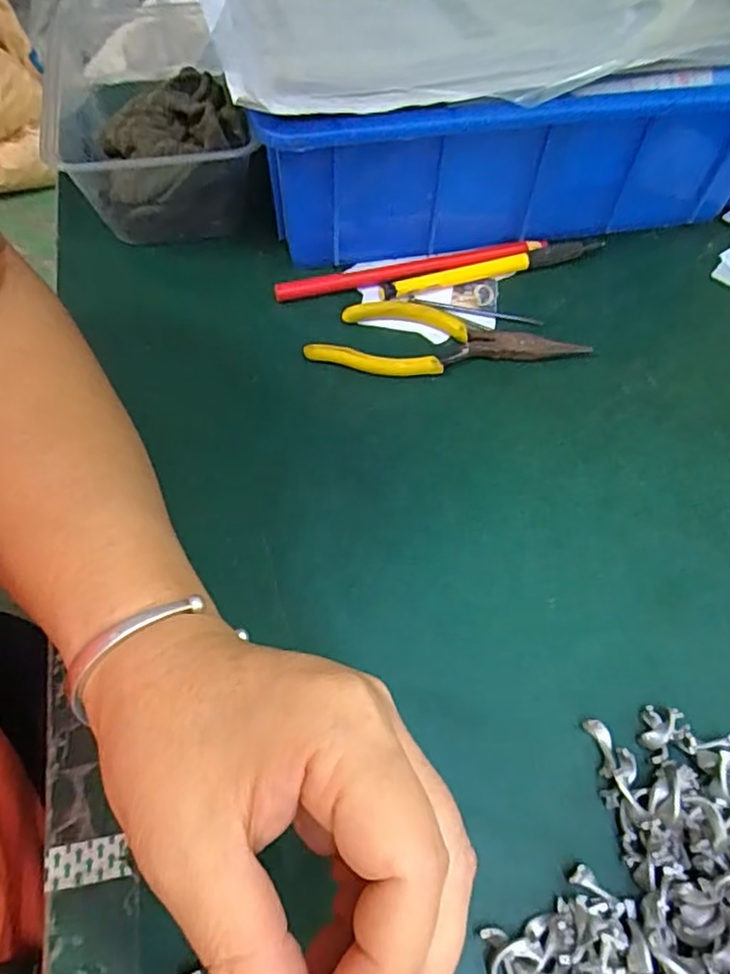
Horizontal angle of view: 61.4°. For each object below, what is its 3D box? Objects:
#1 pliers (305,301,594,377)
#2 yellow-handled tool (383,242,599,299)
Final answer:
[{"bbox_3d":[0.042,-0.076,0.324,0.140,0.011,0.044,6,59,1],"label":"pliers"},{"bbox_3d":[0.076,-0.127,0.355,0.139,0.008,0.011,-17,61,-12],"label":"yellow-handled tool"}]

